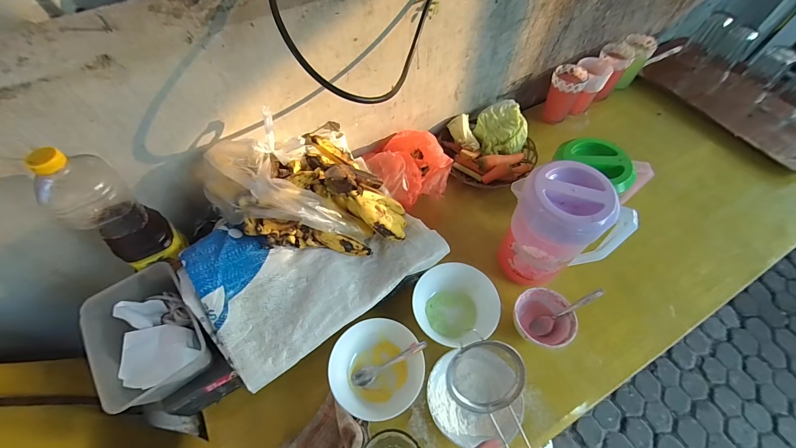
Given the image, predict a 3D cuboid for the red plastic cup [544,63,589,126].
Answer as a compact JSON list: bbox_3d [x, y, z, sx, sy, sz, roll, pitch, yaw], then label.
[{"bbox_3d":[0.409,-0.323,0.846,0.072,0.122,0.085,23,61,13],"label":"red plastic cup"}]

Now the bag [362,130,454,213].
[{"bbox_3d":[0.014,-0.127,0.674,0.146,0.091,0.177,-31,64,-18],"label":"bag"}]

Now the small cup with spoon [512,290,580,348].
[{"bbox_3d":[0.242,0.162,0.571,0.098,0.060,0.086,10,59,6],"label":"small cup with spoon"}]

